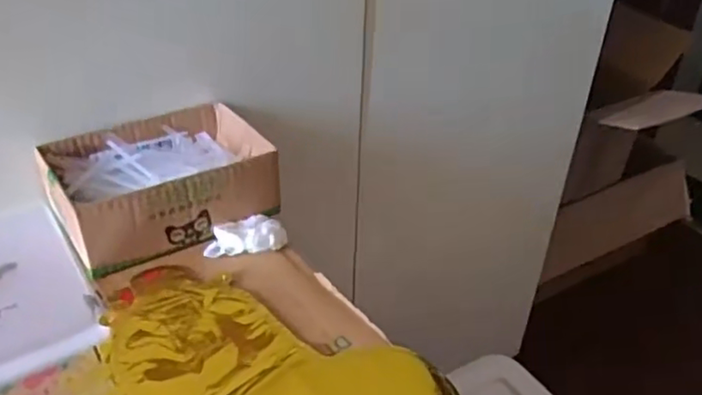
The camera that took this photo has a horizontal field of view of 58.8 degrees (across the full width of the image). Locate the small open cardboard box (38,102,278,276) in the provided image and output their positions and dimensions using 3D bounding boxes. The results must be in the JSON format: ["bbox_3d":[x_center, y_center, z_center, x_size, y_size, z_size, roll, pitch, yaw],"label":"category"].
[{"bbox_3d":[-0.173,-0.016,0.578,0.189,0.067,0.139,-21,40,-30],"label":"small open cardboard box"}]

